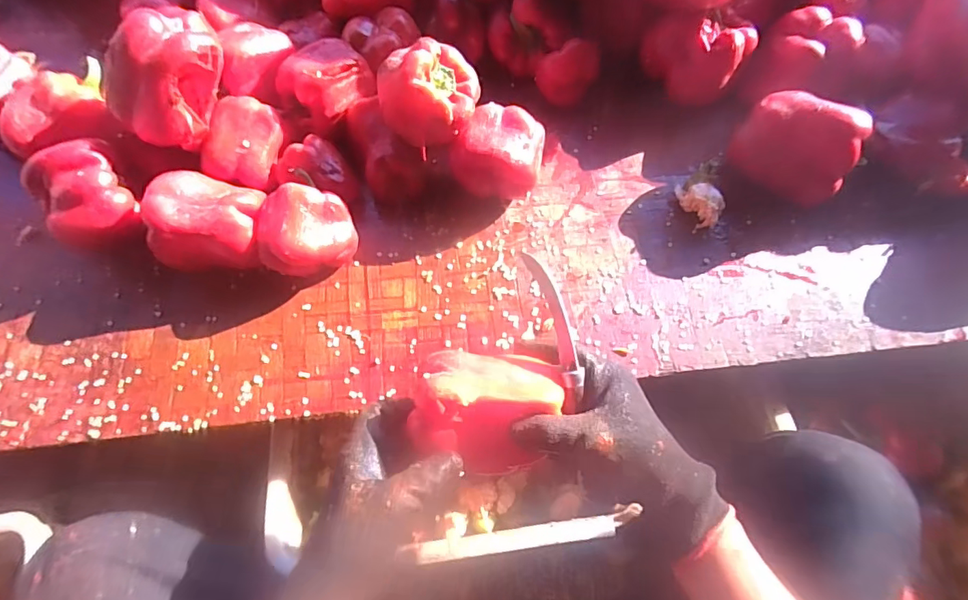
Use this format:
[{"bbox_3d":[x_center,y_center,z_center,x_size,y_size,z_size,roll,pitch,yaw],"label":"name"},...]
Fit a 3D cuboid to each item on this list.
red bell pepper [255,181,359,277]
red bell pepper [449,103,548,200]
[{"bbox_3d":[-0.163,-0.059,0.463,0.080,0.074,0.065,-4,65,-2],"label":"red bell pepper"},{"bbox_3d":[0.014,-0.144,0.487,0.090,0.060,0.068,8,65,3],"label":"red bell pepper"}]

